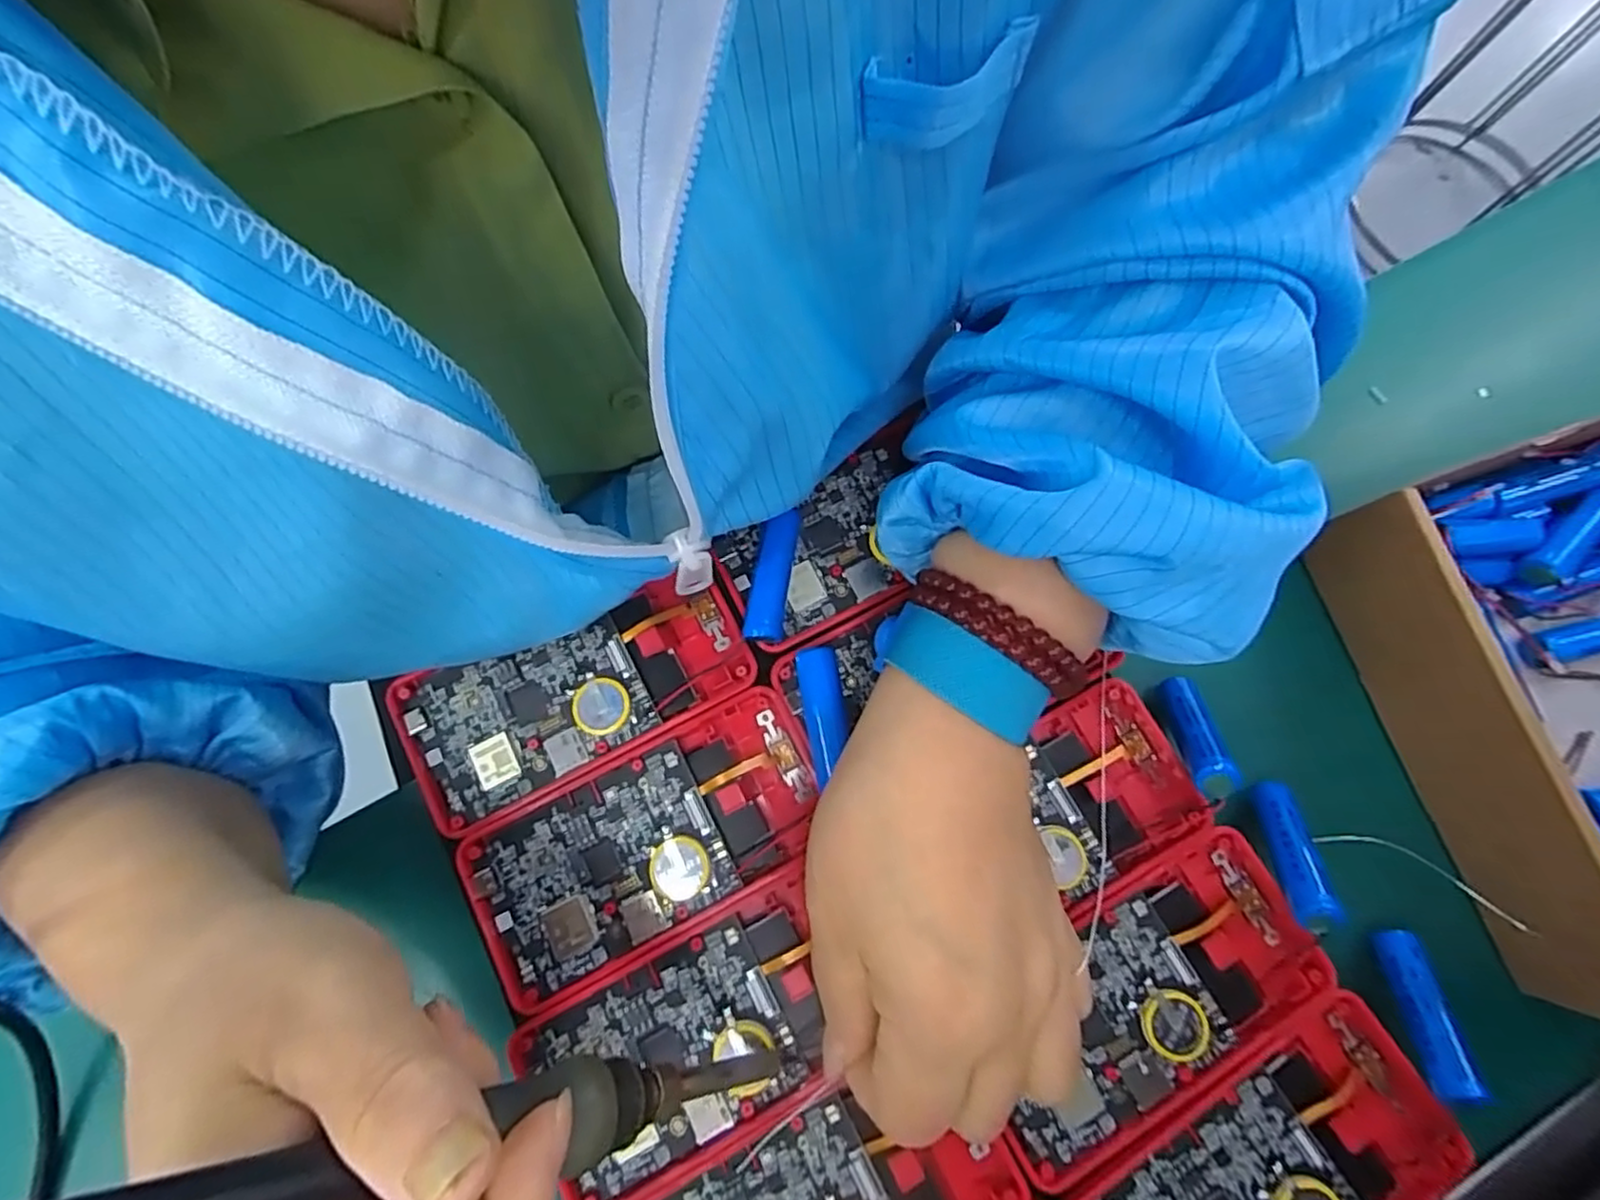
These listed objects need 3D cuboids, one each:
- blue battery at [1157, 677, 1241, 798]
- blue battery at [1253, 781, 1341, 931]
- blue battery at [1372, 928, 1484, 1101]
[{"bbox_3d":[0.143,0.047,0.251,0.012,0.013,0.053,10,38,1],"label":"blue battery"},{"bbox_3d":[0.172,0.088,0.241,0.010,0.013,0.050,8,48,1],"label":"blue battery"},{"bbox_3d":[0.211,0.138,0.233,0.010,0.012,0.050,8,48,1],"label":"blue battery"}]

